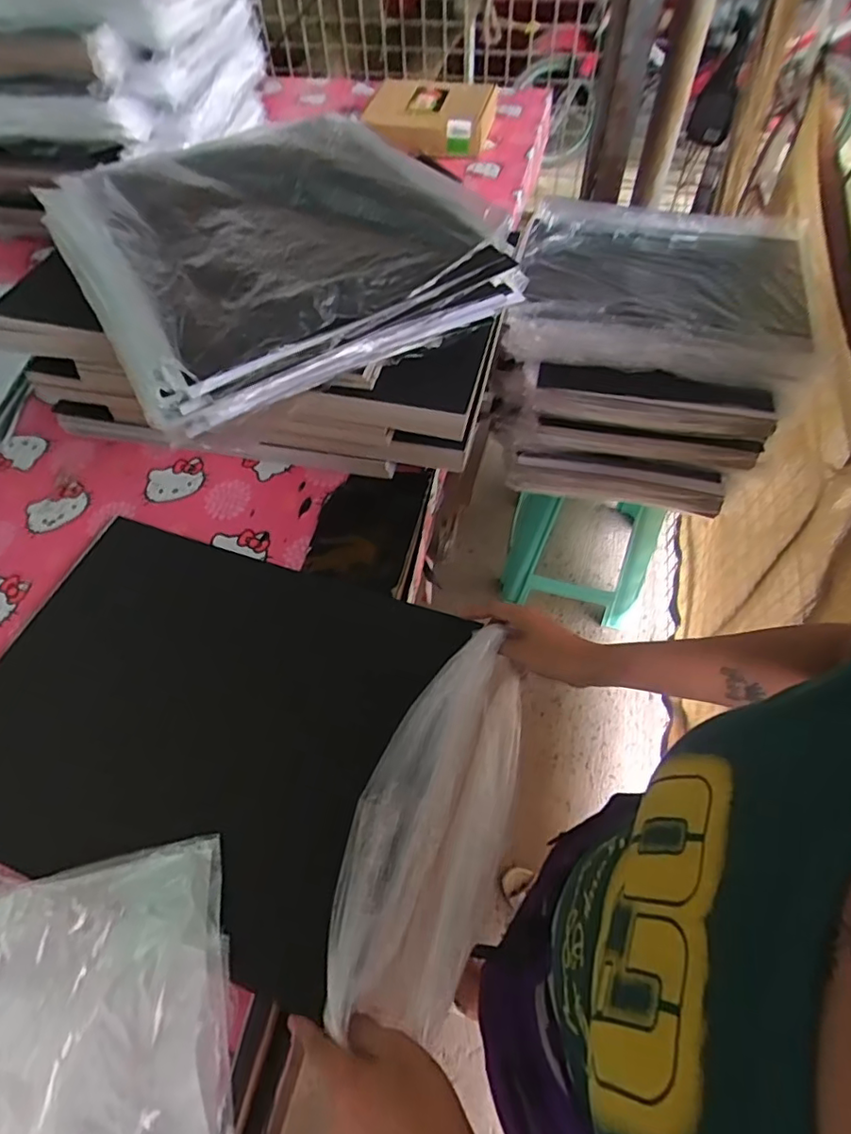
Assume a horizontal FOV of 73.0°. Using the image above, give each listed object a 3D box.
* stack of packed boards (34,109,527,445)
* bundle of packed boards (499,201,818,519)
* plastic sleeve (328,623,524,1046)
[{"bbox_3d":[-0.195,-0.412,0.726,0.454,0.086,0.499,-29,61,-15],"label":"stack of packed boards"},{"bbox_3d":[0.433,-0.436,1.156,0.510,0.280,0.562,11,58,9],"label":"bundle of packed boards"},{"bbox_3d":[0.013,0.221,0.530,0.122,0.068,0.318,17,60,12],"label":"plastic sleeve"}]

